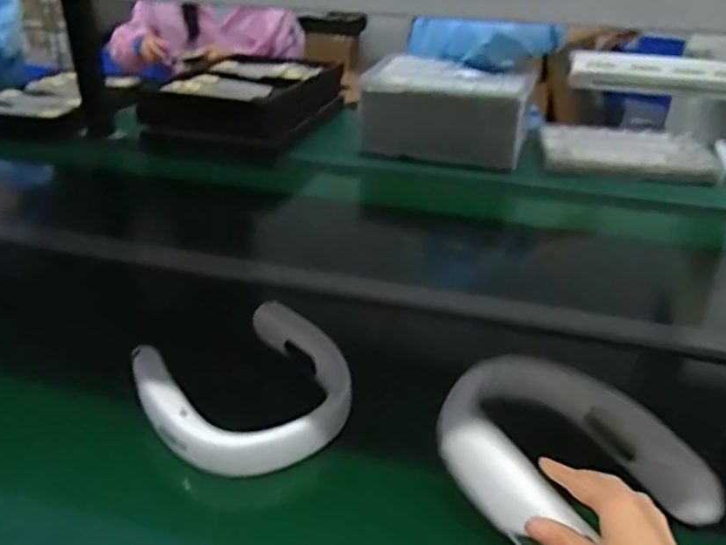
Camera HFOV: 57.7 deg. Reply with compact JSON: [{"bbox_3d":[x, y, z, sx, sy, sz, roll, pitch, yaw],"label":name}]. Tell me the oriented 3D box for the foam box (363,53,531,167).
[{"bbox_3d":[0.174,-0.339,1.367,0.337,0.152,0.227,10,31,14],"label":"foam box"}]

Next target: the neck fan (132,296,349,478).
[{"bbox_3d":[-0.122,0.106,0.662,0.191,0.056,0.199,1,30,-1],"label":"neck fan"}]

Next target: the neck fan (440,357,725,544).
[{"bbox_3d":[0.167,0.149,0.547,0.175,0.072,0.183,-16,34,-29],"label":"neck fan"}]

